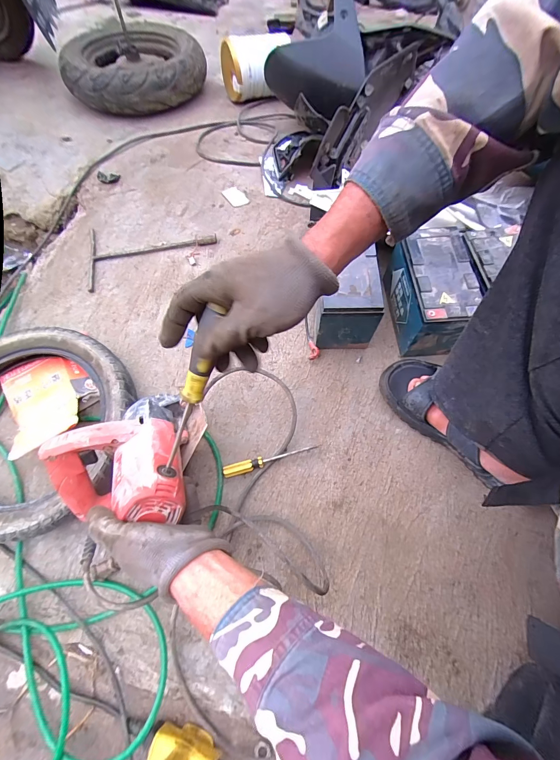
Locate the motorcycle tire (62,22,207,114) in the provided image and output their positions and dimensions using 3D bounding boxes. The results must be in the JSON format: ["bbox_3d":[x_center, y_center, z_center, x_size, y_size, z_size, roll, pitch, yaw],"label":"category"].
[{"bbox_3d":[-0.411,-0.909,0.942,0.367,0.136,0.417,-1,58,-6],"label":"motorcycle tire"}]

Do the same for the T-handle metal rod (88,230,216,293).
[{"bbox_3d":[-0.285,-0.292,0.719,0.284,0.012,0.162,-10,68,-2],"label":"T-handle metal rod"}]

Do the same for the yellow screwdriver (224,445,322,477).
[{"bbox_3d":[-0.014,0.131,0.533,0.161,0.019,0.020,-11,61,-10],"label":"yellow screwdriver"}]

